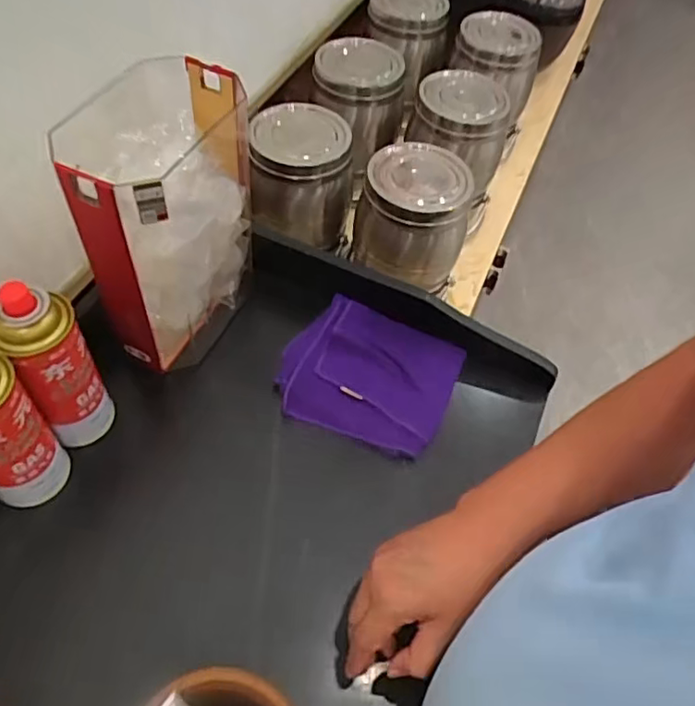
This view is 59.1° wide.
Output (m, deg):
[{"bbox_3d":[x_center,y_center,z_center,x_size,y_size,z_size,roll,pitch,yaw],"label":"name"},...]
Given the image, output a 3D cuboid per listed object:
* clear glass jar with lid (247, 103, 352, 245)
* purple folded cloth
[{"bbox_3d":[-0.063,-0.237,0.823,0.122,0.149,0.127,3,54,-4],"label":"clear glass jar with lid"},{"bbox_3d":[0.025,0.021,0.661,0.173,0.031,0.145,20,55,8],"label":"purple folded cloth"}]

